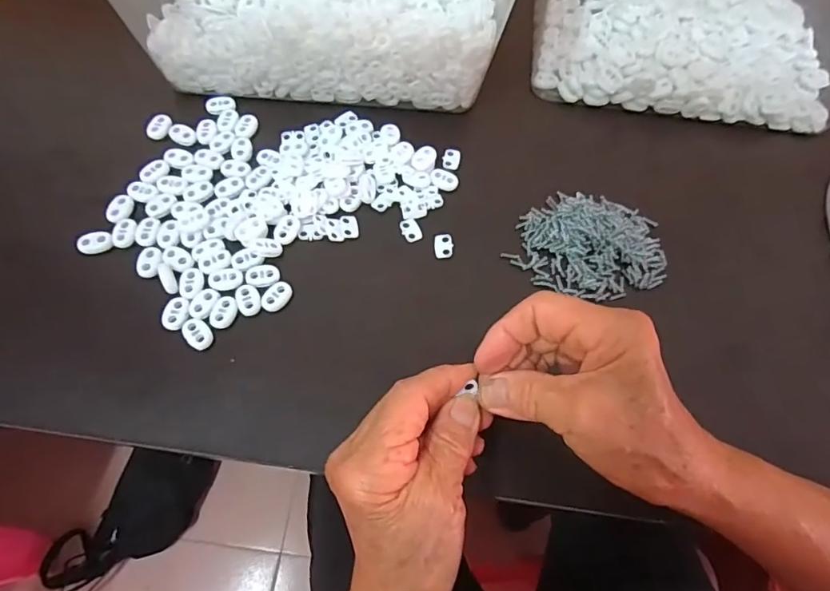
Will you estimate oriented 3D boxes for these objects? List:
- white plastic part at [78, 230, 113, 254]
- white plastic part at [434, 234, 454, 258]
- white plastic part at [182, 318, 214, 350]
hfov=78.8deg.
[{"bbox_3d":[-0.221,-0.038,0.350,0.021,0.005,0.017,-20,68,-11],"label":"white plastic part"},{"bbox_3d":[0.021,-0.037,0.365,0.013,0.004,0.020,-1,65,-3],"label":"white plastic part"},{"bbox_3d":[-0.140,0.023,0.324,0.015,0.004,0.023,-40,73,-18],"label":"white plastic part"}]

